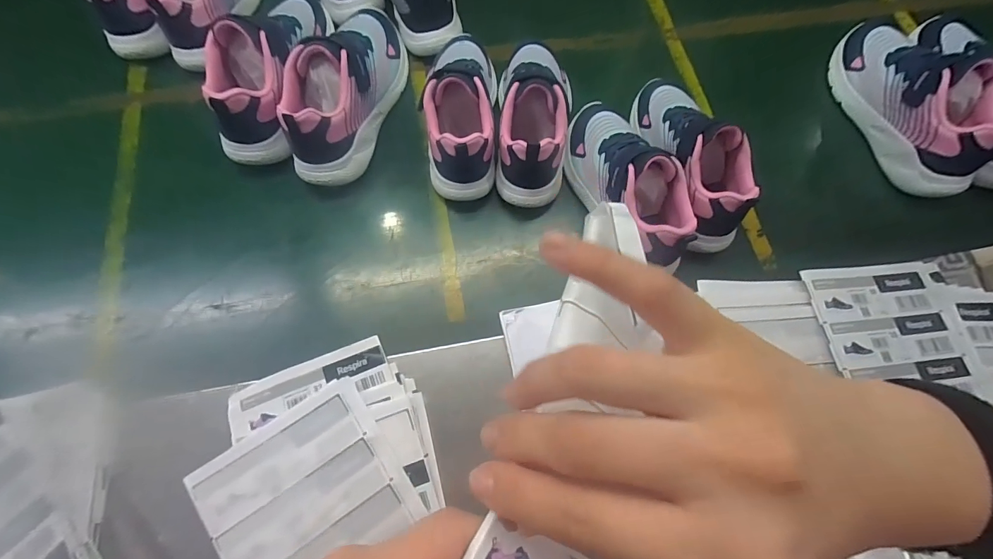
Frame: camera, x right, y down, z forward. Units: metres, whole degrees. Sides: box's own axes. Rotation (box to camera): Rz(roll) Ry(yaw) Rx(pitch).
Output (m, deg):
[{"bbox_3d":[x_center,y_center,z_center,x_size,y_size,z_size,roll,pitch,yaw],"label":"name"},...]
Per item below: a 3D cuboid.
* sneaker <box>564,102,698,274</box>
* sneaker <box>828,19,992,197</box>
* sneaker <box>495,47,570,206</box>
[{"bbox_3d":[0.136,-0.110,0.443,0.080,0.083,0.213,-13,69,-8],"label":"sneaker"},{"bbox_3d":[0.507,-0.223,0.503,0.099,0.104,0.236,-9,71,-5],"label":"sneaker"},{"bbox_3d":[0.043,-0.185,0.479,0.071,0.107,0.201,4,68,-1],"label":"sneaker"}]

